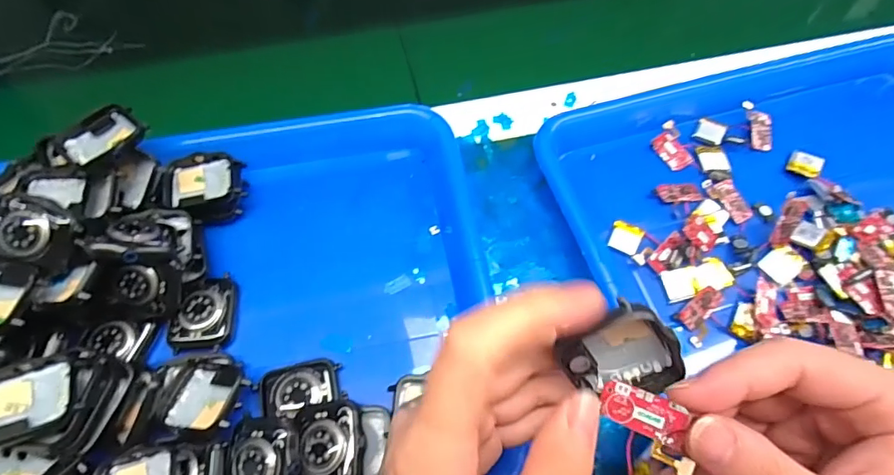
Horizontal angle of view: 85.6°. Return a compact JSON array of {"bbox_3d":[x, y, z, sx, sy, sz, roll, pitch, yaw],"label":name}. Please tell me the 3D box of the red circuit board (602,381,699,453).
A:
[{"bbox_3d":[0.071,0.063,0.175,0.029,0.005,0.014,22,62,37],"label":"red circuit board"}]

